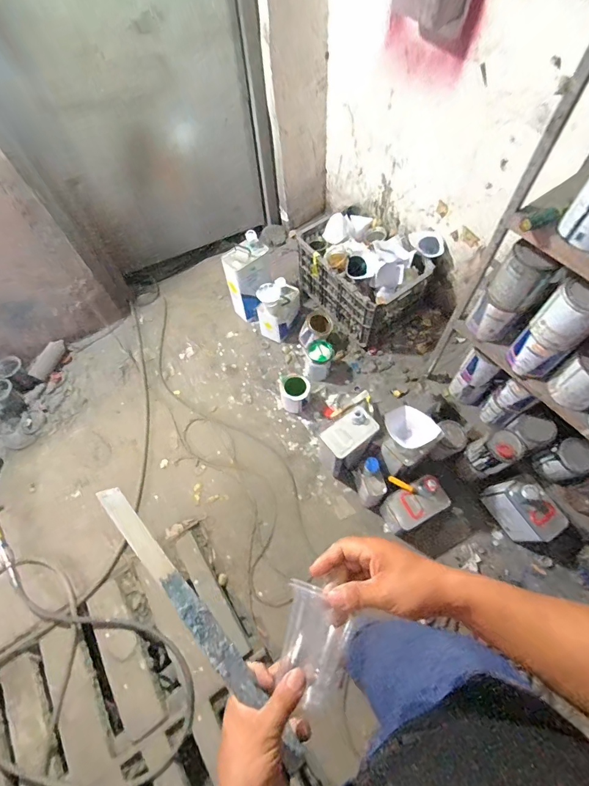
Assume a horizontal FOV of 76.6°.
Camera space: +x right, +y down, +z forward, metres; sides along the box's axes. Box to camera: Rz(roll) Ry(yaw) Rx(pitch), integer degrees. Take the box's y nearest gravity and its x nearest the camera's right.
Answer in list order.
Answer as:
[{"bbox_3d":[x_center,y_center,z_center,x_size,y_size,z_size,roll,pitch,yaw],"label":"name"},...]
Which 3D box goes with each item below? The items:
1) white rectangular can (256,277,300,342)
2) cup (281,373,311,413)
[{"bbox_3d":[-0.054,-0.347,1.518,0.130,0.237,0.191,27,67,16],"label":"white rectangular can"},{"bbox_3d":[0.005,-0.006,1.405,0.105,0.119,0.113,-1,63,2],"label":"cup"}]

